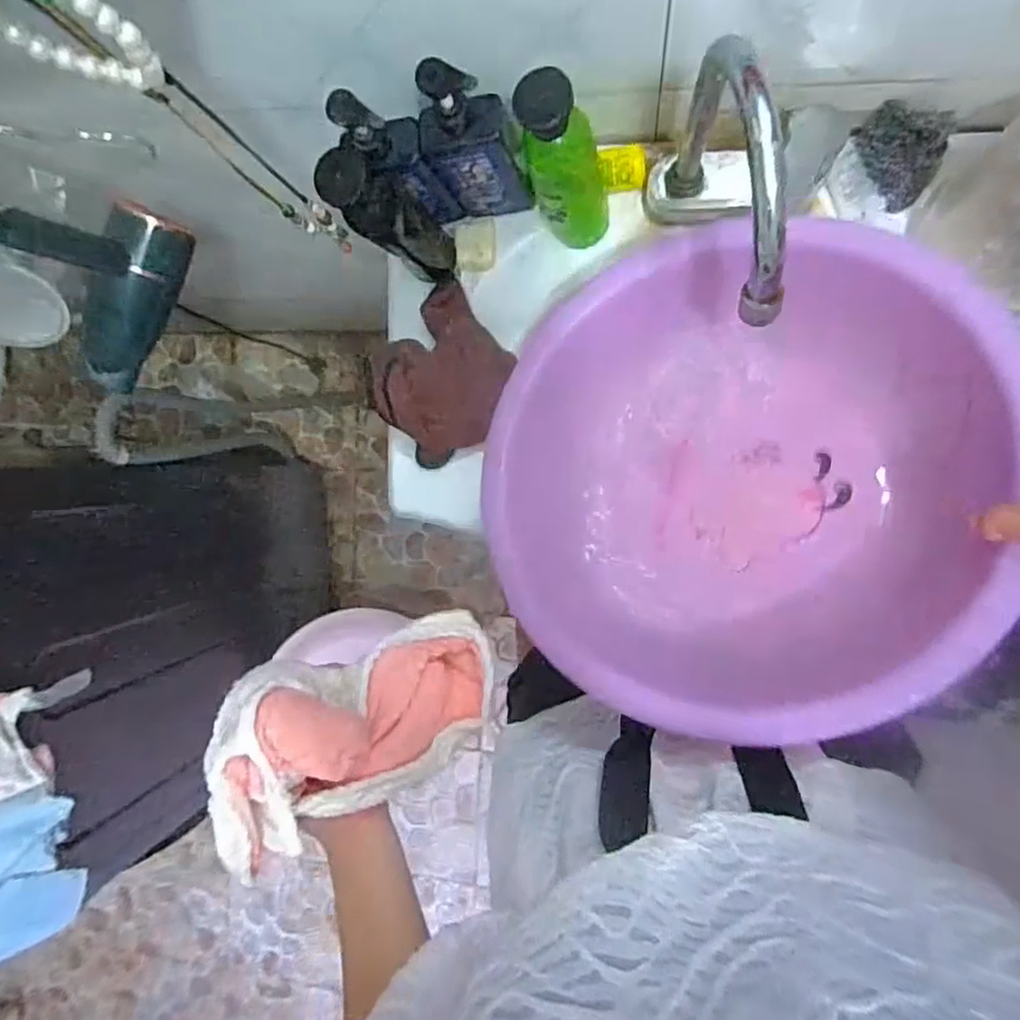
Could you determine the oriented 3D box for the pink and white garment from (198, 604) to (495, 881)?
[{"bbox_3d":[-0.101,0.149,0.444,0.175,0.115,0.110,-14,90,10],"label":"pink and white garment"}]

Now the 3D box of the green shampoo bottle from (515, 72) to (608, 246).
[{"bbox_3d":[0.045,-0.258,0.510,0.053,0.180,0.051,-15,90,10],"label":"green shampoo bottle"}]

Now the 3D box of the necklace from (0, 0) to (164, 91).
[{"bbox_3d":[-0.180,-0.194,0.259,0.054,0.097,0.012,5,93,9],"label":"necklace"}]

